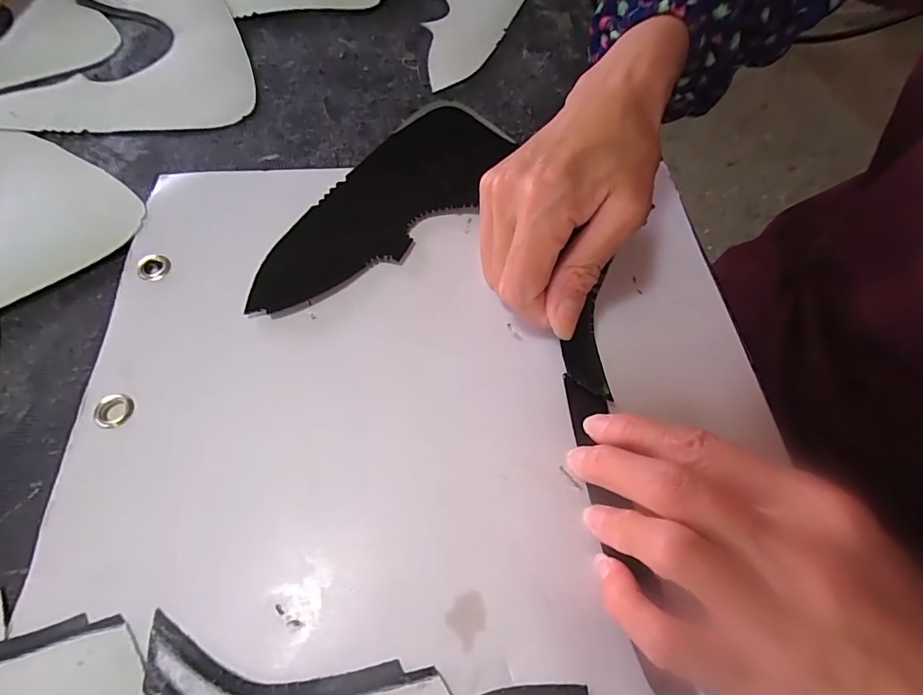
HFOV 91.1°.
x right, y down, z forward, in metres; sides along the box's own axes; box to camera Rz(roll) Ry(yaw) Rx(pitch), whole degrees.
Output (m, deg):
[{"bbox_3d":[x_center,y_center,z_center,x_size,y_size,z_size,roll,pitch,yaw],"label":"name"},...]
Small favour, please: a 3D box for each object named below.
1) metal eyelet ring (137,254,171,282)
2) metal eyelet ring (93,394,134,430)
[{"bbox_3d":[-0.162,-0.042,0.239,0.016,0.004,0.014,-38,68,-20],"label":"metal eyelet ring"},{"bbox_3d":[-0.156,0.028,0.202,0.017,0.004,0.016,1,61,-1],"label":"metal eyelet ring"}]

